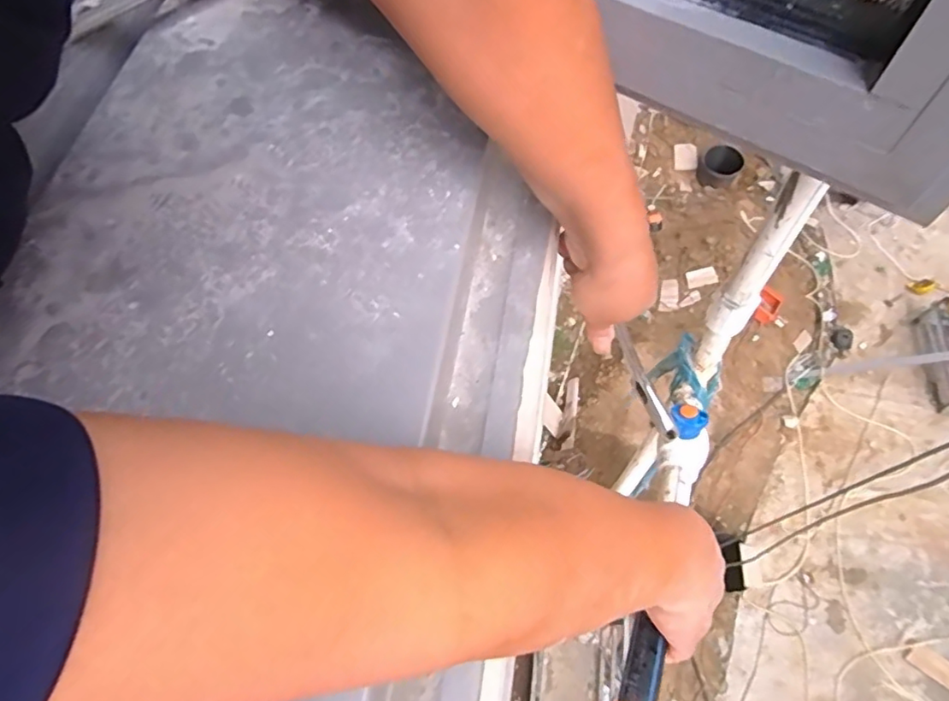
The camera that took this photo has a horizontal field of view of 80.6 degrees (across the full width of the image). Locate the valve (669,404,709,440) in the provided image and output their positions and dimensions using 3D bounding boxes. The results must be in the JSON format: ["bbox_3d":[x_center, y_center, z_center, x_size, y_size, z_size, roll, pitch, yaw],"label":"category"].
[{"bbox_3d":[0.193,0.064,0.501,0.036,0.027,0.029,-4,63,2],"label":"valve"}]

